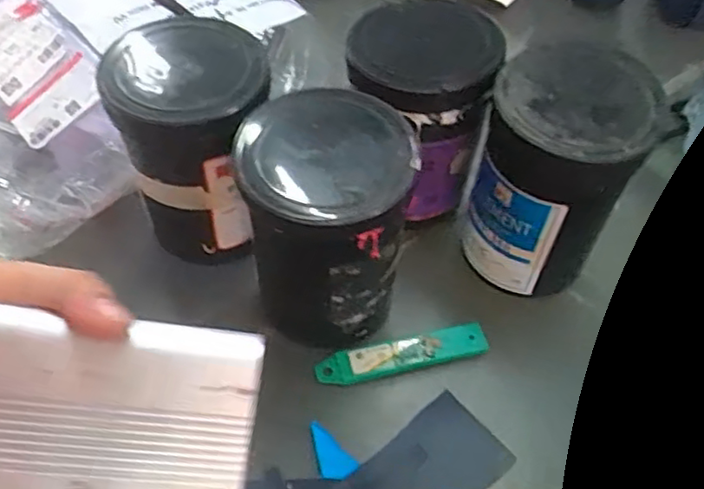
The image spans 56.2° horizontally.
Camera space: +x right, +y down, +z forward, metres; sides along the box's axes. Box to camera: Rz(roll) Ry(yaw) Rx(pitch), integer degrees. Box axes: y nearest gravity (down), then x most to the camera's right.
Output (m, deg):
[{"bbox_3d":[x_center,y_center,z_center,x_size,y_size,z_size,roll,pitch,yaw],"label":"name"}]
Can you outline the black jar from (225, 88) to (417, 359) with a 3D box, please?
[{"bbox_3d":[-0.018,-0.008,0.454,0.102,0.160,0.104,1,53,-1],"label":"black jar"}]

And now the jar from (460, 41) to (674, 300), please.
[{"bbox_3d":[0.144,-0.046,0.478,0.098,0.170,0.095,1,53,-1],"label":"jar"}]

